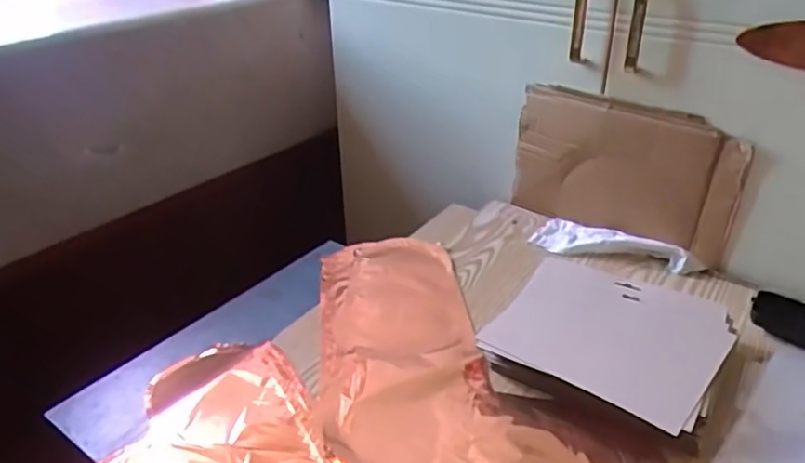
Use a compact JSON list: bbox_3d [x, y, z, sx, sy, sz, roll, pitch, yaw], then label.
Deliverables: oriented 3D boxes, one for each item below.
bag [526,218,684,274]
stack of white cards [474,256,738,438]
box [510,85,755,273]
[{"bbox_3d":[0.259,0.011,0.785,0.180,0.026,0.070,12,33,21],"label":"bag"},{"bbox_3d":[0.202,0.106,0.609,0.195,0.038,0.187,19,36,31],"label":"stack of white cards"},{"bbox_3d":[0.267,-0.072,0.775,0.271,0.174,0.026,23,38,35],"label":"box"}]

